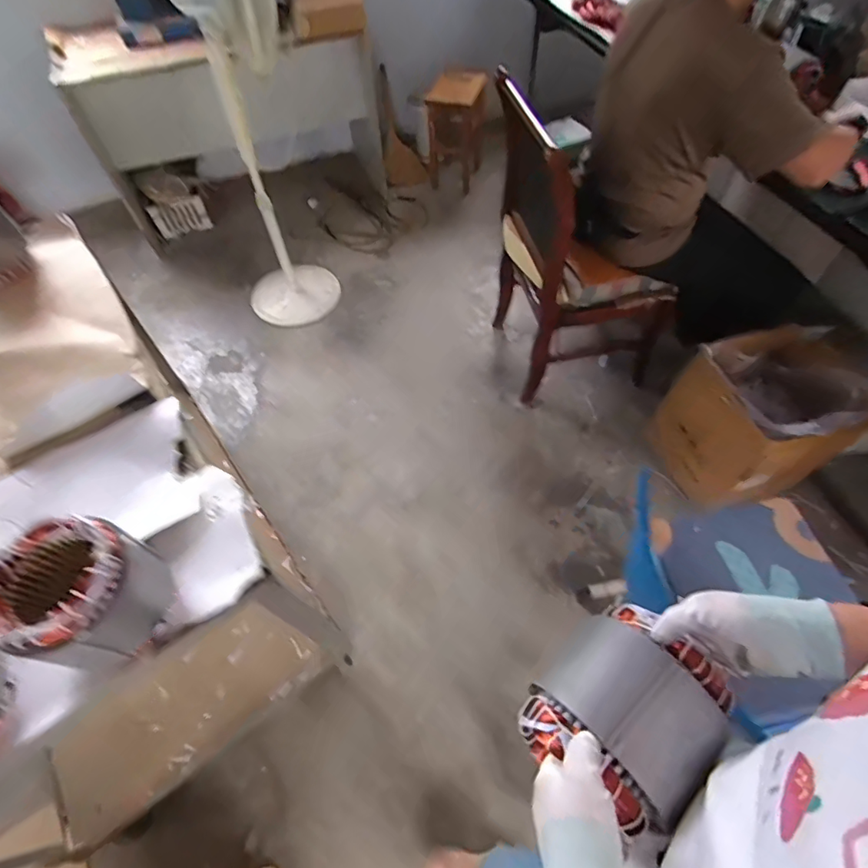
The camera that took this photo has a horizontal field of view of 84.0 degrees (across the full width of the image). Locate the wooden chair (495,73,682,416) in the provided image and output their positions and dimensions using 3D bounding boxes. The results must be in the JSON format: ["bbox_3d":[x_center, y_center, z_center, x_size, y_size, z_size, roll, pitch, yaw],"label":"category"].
[{"bbox_3d":[0.531,-0.617,1.705,0.583,0.909,0.558,-7,57,-2],"label":"wooden chair"}]

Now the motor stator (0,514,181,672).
[{"bbox_3d":[-0.428,0.198,0.590,0.130,0.159,0.140,7,57,8],"label":"motor stator"}]

